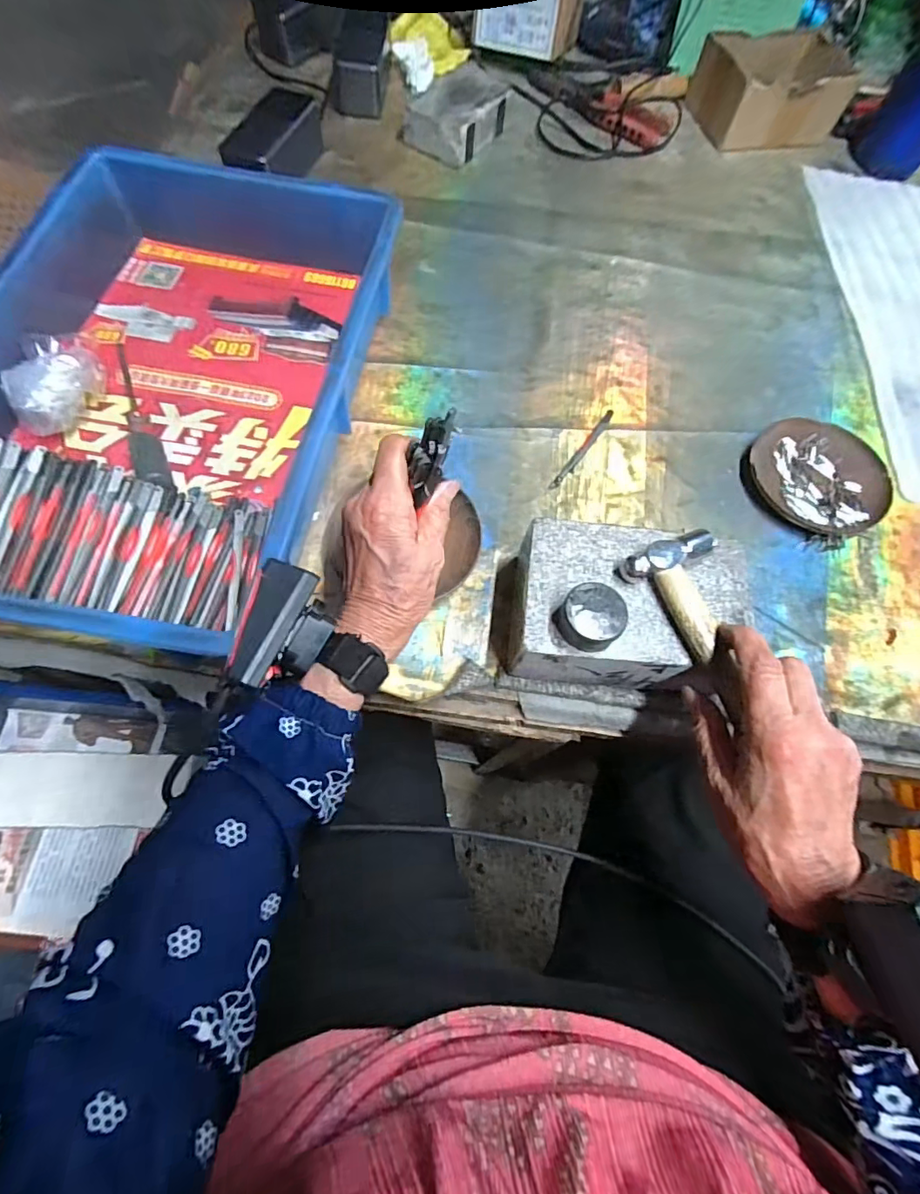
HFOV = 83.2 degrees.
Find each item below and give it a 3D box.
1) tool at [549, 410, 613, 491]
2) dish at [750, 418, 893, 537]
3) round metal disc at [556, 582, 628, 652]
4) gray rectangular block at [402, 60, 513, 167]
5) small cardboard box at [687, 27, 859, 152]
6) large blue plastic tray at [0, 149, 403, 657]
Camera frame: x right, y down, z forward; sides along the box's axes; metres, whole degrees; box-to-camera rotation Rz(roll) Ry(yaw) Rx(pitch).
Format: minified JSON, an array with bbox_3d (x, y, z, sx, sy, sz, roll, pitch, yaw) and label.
[{"bbox_3d":[0.108,-0.130,0.448,0.007,0.006,0.101,34,69,11],"label":"tool"},{"bbox_3d":[0.310,-0.104,0.447,0.113,0.018,0.105,1,67,-3],"label":"dish"},{"bbox_3d":[0.080,0.011,0.313,0.037,0.021,0.037,3,69,-7],"label":"round metal disc"},{"bbox_3d":[0.003,-0.575,0.616,0.085,0.041,0.130,34,69,10],"label":"gray rectangular block"},{"bbox_3d":[0.392,-0.637,0.654,0.176,0.068,0.133,-9,67,-7],"label":"small cardboard box"},{"bbox_3d":[-0.225,-0.176,0.411,0.281,0.077,0.437,10,66,1],"label":"large blue plastic tray"}]

